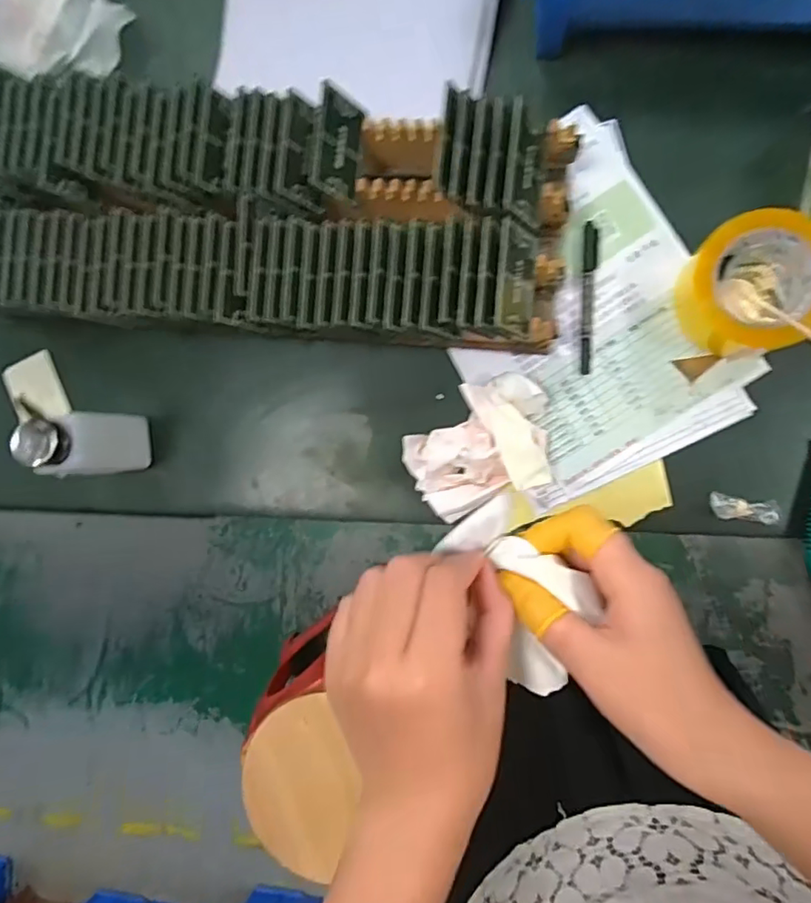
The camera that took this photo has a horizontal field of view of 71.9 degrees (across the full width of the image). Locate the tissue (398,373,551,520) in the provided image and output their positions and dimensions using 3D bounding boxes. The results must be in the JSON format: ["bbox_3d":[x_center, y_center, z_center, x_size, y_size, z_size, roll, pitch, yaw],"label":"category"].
[{"bbox_3d":[0.067,-0.004,0.505,0.130,0.041,0.101,-22,87,7],"label":"tissue"}]

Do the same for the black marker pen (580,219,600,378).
[{"bbox_3d":[0.171,-0.142,0.520,0.014,0.014,0.136,2,90,7],"label":"black marker pen"}]

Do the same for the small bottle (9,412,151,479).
[{"bbox_3d":[-0.289,-0.007,0.519,0.045,0.136,0.054,-7,89,7],"label":"small bottle"}]

